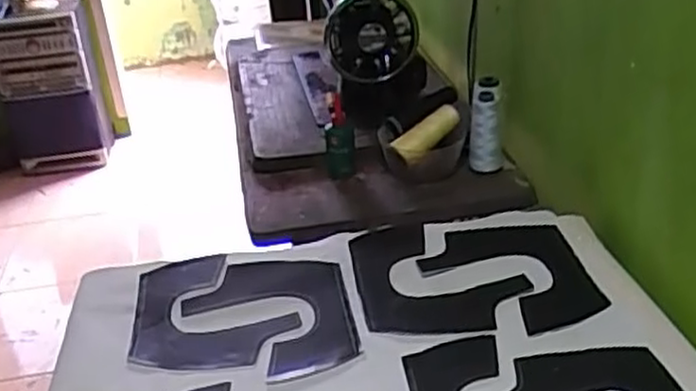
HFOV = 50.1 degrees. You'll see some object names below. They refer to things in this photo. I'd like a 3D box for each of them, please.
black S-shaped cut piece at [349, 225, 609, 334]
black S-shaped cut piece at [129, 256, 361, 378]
[{"bbox_3d":[0.137,0.089,0.839,0.258,0.014,0.178,-5,34,4],"label":"black S-shaped cut piece"},{"bbox_3d":[-0.116,0.130,0.818,0.231,0.011,0.194,-7,35,-4],"label":"black S-shaped cut piece"}]

